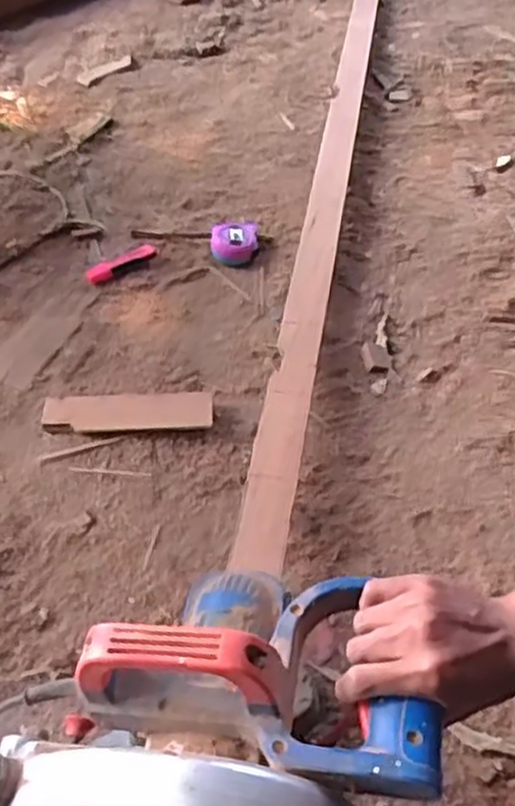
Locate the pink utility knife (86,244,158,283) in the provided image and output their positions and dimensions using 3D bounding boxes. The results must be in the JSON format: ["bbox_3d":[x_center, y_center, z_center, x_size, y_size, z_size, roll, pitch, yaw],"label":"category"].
[{"bbox_3d":[-0.196,-0.201,1.112,0.110,0.013,0.036,-27,56,-23],"label":"pink utility knife"}]

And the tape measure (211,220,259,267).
[{"bbox_3d":[-0.033,-0.239,1.127,0.074,0.038,0.067,-9,49,-9],"label":"tape measure"}]

